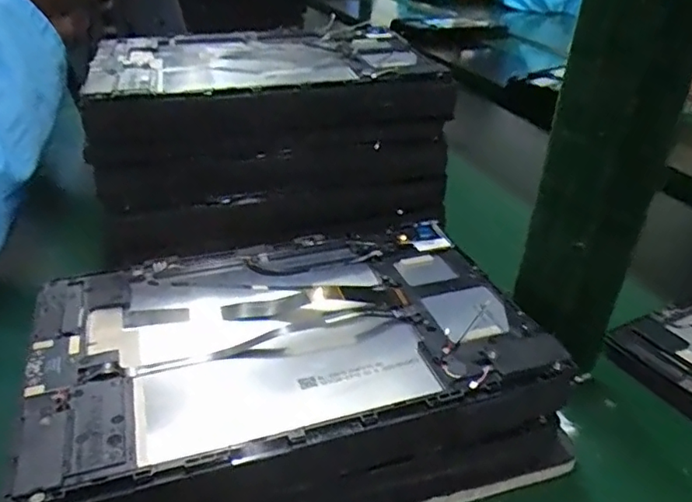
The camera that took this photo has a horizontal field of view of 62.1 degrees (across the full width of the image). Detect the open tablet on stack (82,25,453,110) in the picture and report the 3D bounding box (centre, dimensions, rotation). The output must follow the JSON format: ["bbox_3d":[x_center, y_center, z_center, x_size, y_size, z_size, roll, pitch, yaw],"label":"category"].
[{"bbox_3d":[-0.061,-0.140,0.430,0.240,0.018,0.158,-10,33,-15],"label":"open tablet on stack"}]

